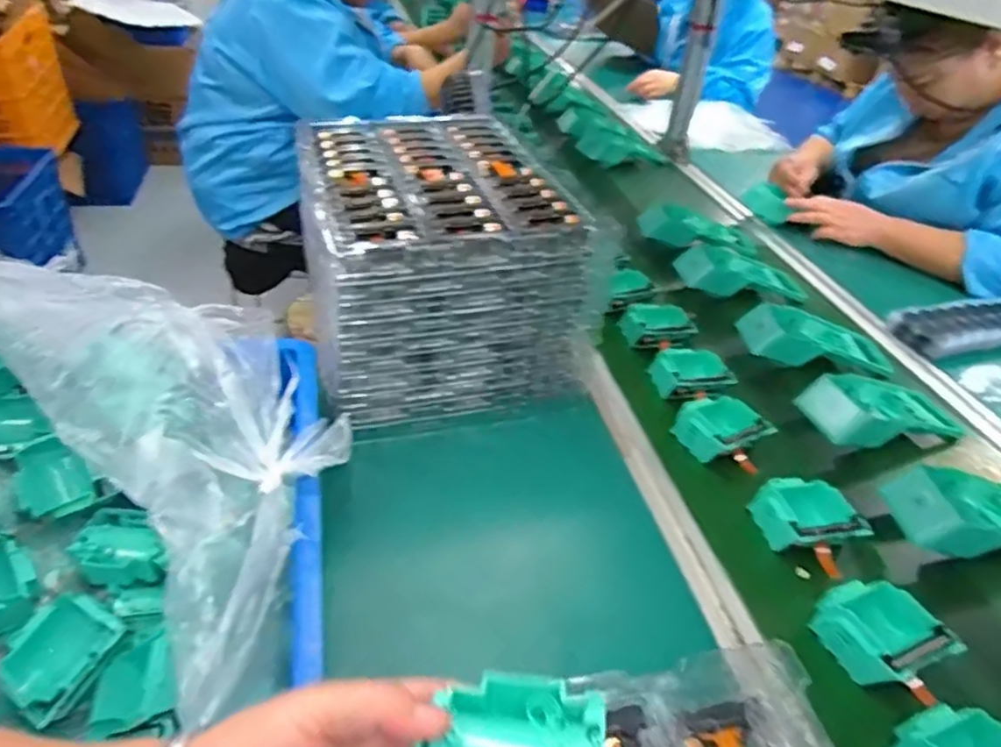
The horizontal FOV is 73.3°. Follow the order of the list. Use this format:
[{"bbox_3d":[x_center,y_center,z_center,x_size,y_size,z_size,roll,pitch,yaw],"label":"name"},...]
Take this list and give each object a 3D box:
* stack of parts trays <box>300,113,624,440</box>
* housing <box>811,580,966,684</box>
[{"bbox_3d":[-0.080,-0.134,0.783,0.263,0.200,0.359,-9,39,-17],"label":"stack of parts trays"},{"bbox_3d":[0.295,0.204,0.528,0.083,0.037,0.081,-13,40,-22],"label":"housing"}]

